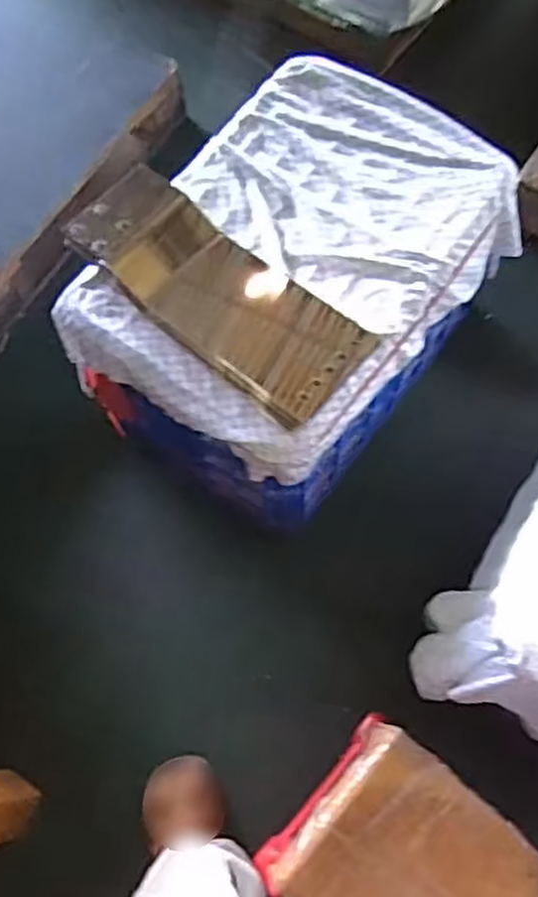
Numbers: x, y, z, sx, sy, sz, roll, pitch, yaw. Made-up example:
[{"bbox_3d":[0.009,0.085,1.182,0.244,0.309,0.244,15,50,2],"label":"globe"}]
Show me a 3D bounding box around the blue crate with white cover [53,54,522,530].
[{"bbox_3d":[0.044,-0.237,1.195,0.420,0.301,0.594,38,75,14],"label":"blue crate with white cover"}]

